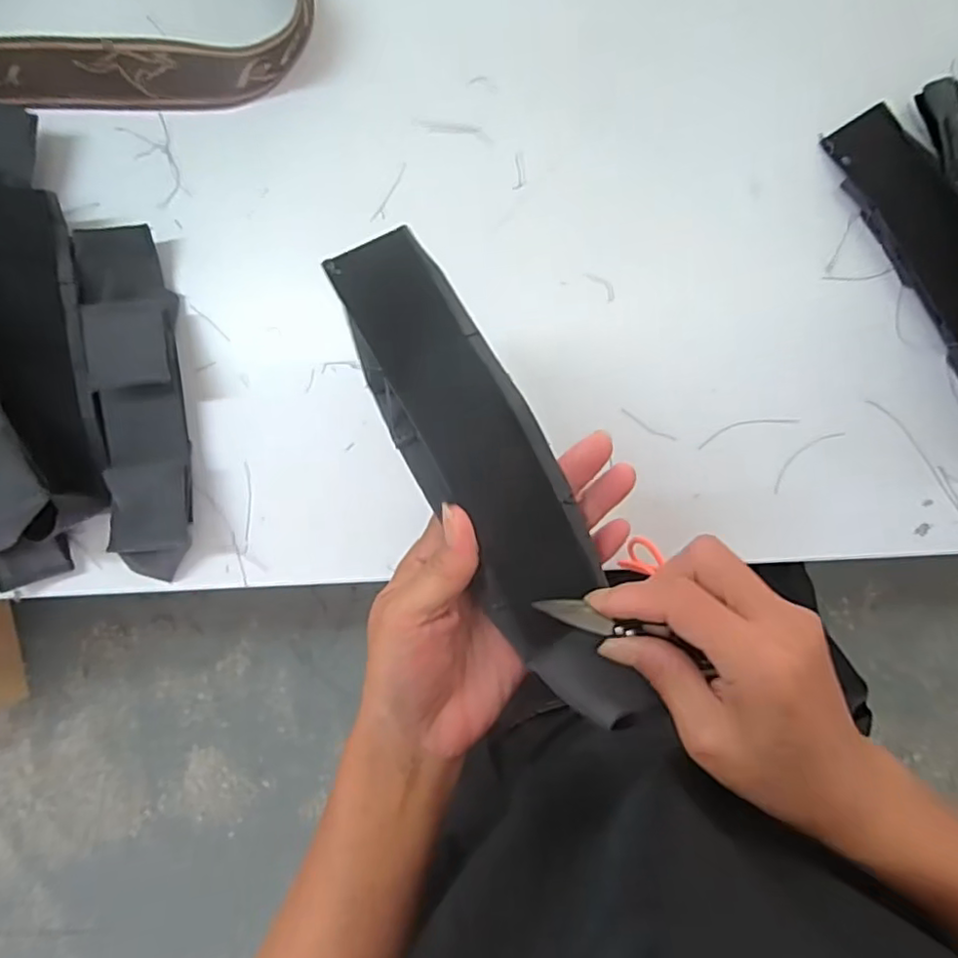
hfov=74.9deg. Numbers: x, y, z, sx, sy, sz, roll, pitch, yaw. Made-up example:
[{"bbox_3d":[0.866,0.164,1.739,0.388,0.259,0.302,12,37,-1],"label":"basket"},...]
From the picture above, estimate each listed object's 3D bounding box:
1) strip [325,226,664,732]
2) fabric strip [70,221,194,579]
[{"bbox_3d":[0.005,0.001,0.254,0.051,0.027,0.212,-27,94,3],"label":"strip"},{"bbox_3d":[-0.206,-0.044,0.381,0.048,0.033,0.205,-6,92,2],"label":"fabric strip"}]

